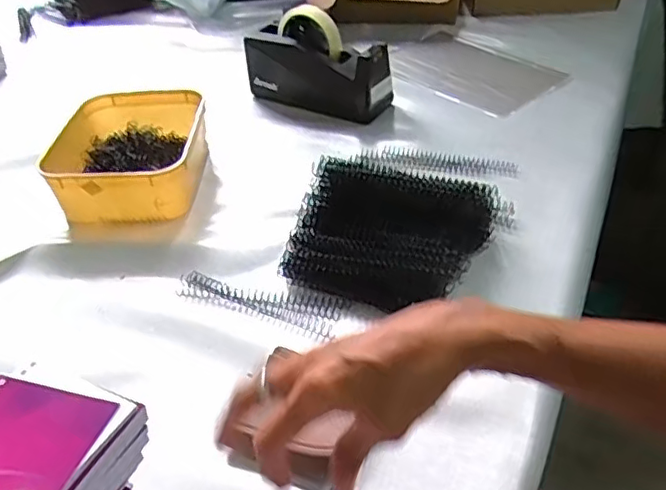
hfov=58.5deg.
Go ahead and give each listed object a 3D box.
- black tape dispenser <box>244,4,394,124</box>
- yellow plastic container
[{"bbox_3d":[-0.023,-0.252,0.825,0.208,0.119,0.063,16,42,21],"label":"black tape dispenser"},{"bbox_3d":[-0.238,-0.110,0.708,0.160,0.065,0.199,-1,39,2],"label":"yellow plastic container"}]

